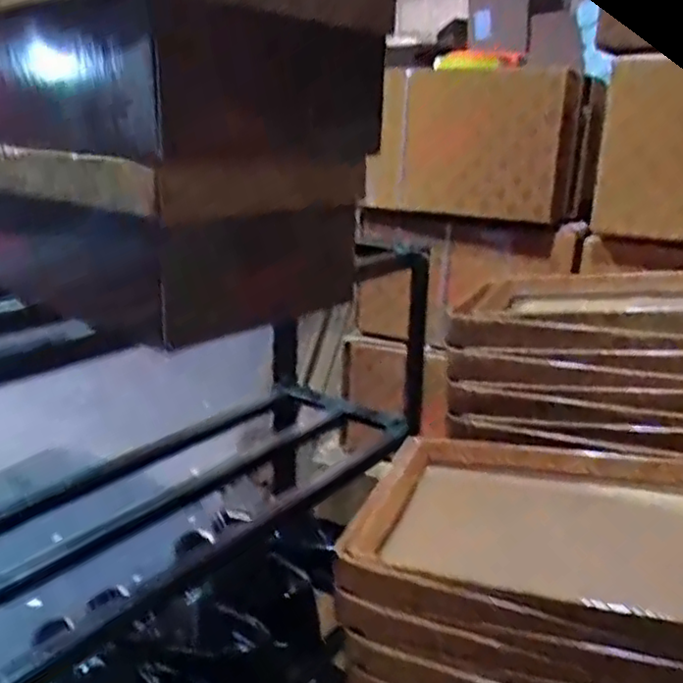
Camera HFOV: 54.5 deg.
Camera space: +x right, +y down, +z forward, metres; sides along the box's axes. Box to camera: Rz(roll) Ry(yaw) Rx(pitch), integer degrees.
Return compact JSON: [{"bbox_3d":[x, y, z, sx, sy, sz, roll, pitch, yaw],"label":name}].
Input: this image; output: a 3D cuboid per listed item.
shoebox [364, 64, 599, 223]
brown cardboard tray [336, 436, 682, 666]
[{"bbox_3d":[0.177,-0.274,0.929,0.148,0.179,0.317,-15,23,-41],"label":"shoebox"},{"bbox_3d":[0.194,0.149,0.542,0.329,0.058,0.224,9,19,24],"label":"brown cardboard tray"}]

